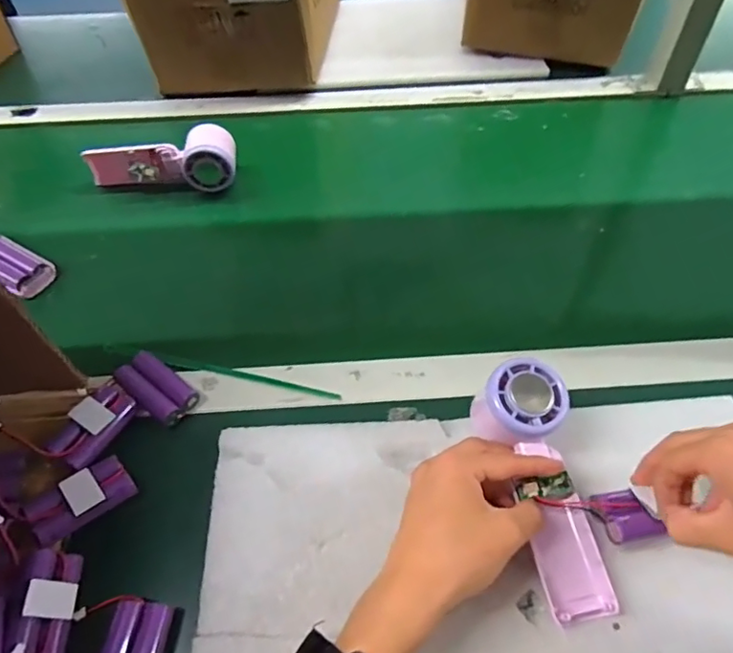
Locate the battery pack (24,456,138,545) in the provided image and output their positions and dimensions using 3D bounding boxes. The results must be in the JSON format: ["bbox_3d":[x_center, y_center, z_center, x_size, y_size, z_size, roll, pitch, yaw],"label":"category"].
[{"bbox_3d":[-0.202,0.121,0.392,0.065,0.015,0.037,-34,59,-20],"label":"battery pack"}]

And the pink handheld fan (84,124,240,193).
[{"bbox_3d":[-0.229,-0.192,0.631,0.164,0.054,0.063,0,54,3],"label":"pink handheld fan"}]

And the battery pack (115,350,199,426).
[{"bbox_3d":[-0.174,0.051,0.458,0.073,0.021,0.034,32,62,23],"label":"battery pack"}]

